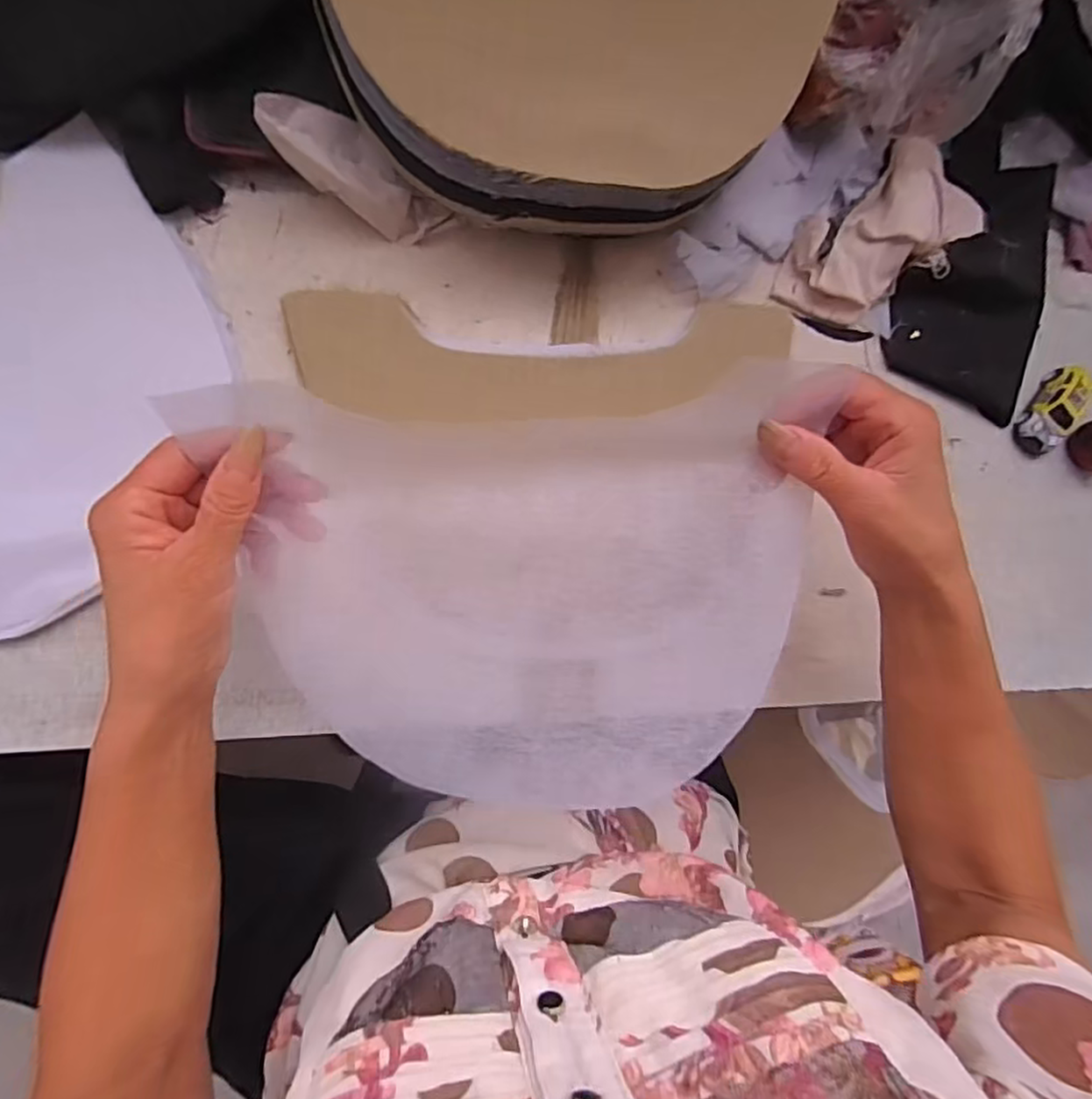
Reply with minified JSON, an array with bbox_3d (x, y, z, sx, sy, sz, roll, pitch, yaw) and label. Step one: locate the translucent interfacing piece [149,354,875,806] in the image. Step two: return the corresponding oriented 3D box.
[{"bbox_3d":[-0.004,0.019,0.301,0.255,0.046,0.182,-4,90,-10],"label":"translucent interfacing piece"}]

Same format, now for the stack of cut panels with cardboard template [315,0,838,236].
[{"bbox_3d":[0.016,-0.273,0.335,0.266,0.041,0.192,4,89,-10],"label":"stack of cut panels with cardboard template"}]

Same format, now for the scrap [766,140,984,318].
[{"bbox_3d":[0.216,-0.204,0.425,0.139,0.028,0.072,-37,93,-9],"label":"scrap"}]

